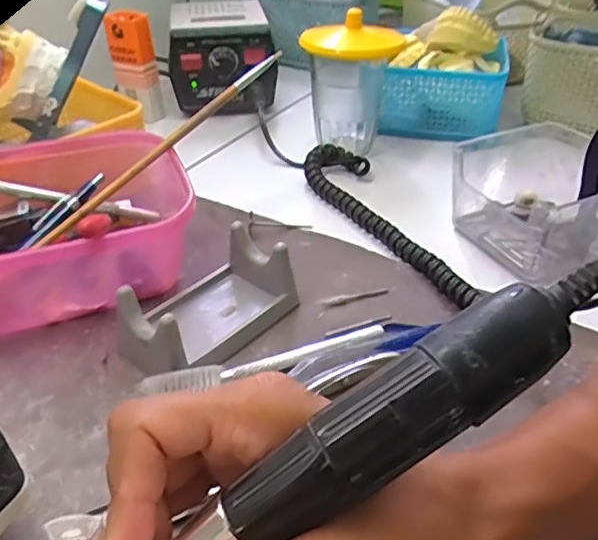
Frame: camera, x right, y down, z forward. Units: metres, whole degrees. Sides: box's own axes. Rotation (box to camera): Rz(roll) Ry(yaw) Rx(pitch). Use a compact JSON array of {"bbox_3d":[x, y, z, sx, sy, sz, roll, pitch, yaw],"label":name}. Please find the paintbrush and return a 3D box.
[{"bbox_3d":[-0.083,-0.081,0.390,0.011,0.009,0.199,31,66,36],"label":"paintbrush"}]

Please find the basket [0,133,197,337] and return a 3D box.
[{"bbox_3d":[-0.170,-0.029,0.380,0.195,0.074,0.140,-11,37,-13],"label":"basket"}]

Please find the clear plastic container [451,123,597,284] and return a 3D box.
[{"bbox_3d":[0.170,-0.051,0.419,0.099,0.060,0.106,-19,40,-23],"label":"clear plastic container"}]

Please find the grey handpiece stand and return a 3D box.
[{"bbox_3d":[-0.054,0.015,0.343,0.061,0.042,0.093,29,46,34],"label":"grey handpiece stand"}]

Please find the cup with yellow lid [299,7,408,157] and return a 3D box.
[{"bbox_3d":[0.044,-0.166,0.534,0.076,0.108,0.100,-1,36,-1],"label":"cup with yellow lid"}]

